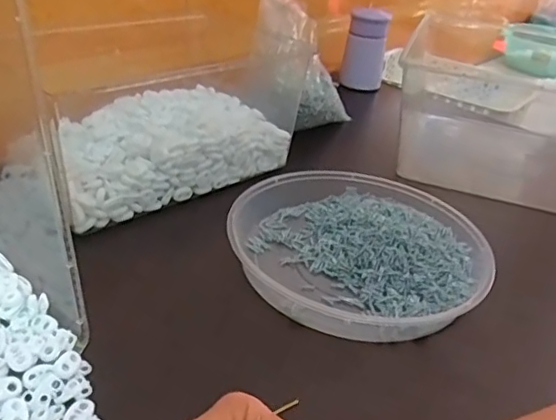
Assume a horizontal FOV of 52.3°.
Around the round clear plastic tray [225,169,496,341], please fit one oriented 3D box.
[{"bbox_3d":[0.072,0.034,0.522,0.227,0.035,0.227,5,31,-3],"label":"round clear plastic tray"}]

